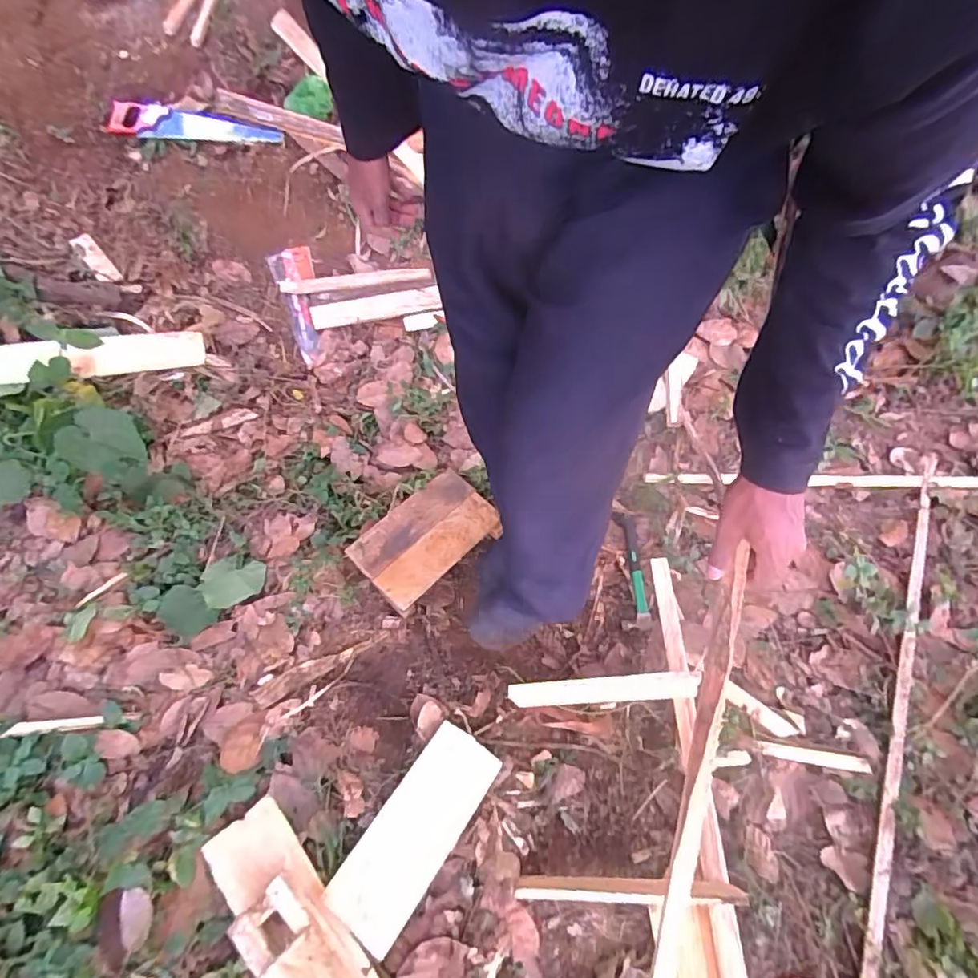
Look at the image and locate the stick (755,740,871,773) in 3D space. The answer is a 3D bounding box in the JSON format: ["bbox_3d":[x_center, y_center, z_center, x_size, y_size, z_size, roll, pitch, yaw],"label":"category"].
[{"bbox_3d":[0.545,0.452,0.941,0.181,0.017,0.026,9,57,6],"label":"stick"}]

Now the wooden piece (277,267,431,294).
[{"bbox_3d":[-0.348,-0.543,1.446,0.379,0.023,0.044,-7,56,-4],"label":"wooden piece"}]

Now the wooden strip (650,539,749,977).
[{"bbox_3d":[0.193,0.282,0.516,0.021,0.025,0.434,12,85,8],"label":"wooden strip"}]

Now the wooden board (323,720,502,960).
[{"bbox_3d":[-0.114,0.527,0.869,0.122,0.025,0.303,29,61,18],"label":"wooden board"}]

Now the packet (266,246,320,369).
[{"bbox_3d":[-0.486,-0.468,1.417,0.105,0.018,0.326,-12,80,-8],"label":"packet"}]

